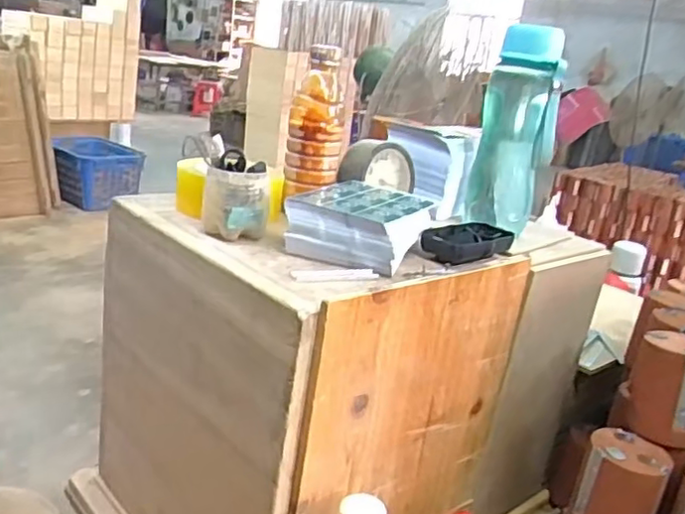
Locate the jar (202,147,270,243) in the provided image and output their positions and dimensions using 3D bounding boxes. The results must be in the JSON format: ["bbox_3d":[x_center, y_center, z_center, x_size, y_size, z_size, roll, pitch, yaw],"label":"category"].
[{"bbox_3d":[-0.101,-0.057,0.625,0.053,0.071,0.052,7,19,-2],"label":"jar"}]

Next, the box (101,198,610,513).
[{"bbox_3d":[0.023,0.127,0.790,0.493,0.349,0.337,-9,25,-40],"label":"box"}]

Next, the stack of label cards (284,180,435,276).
[{"bbox_3d":[0.020,-0.032,0.639,0.110,0.053,0.138,15,20,20],"label":"stack of label cards"}]

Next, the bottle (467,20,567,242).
[{"bbox_3d":[0.192,-0.139,0.717,0.075,0.211,0.063,10,19,6],"label":"bottle"}]

